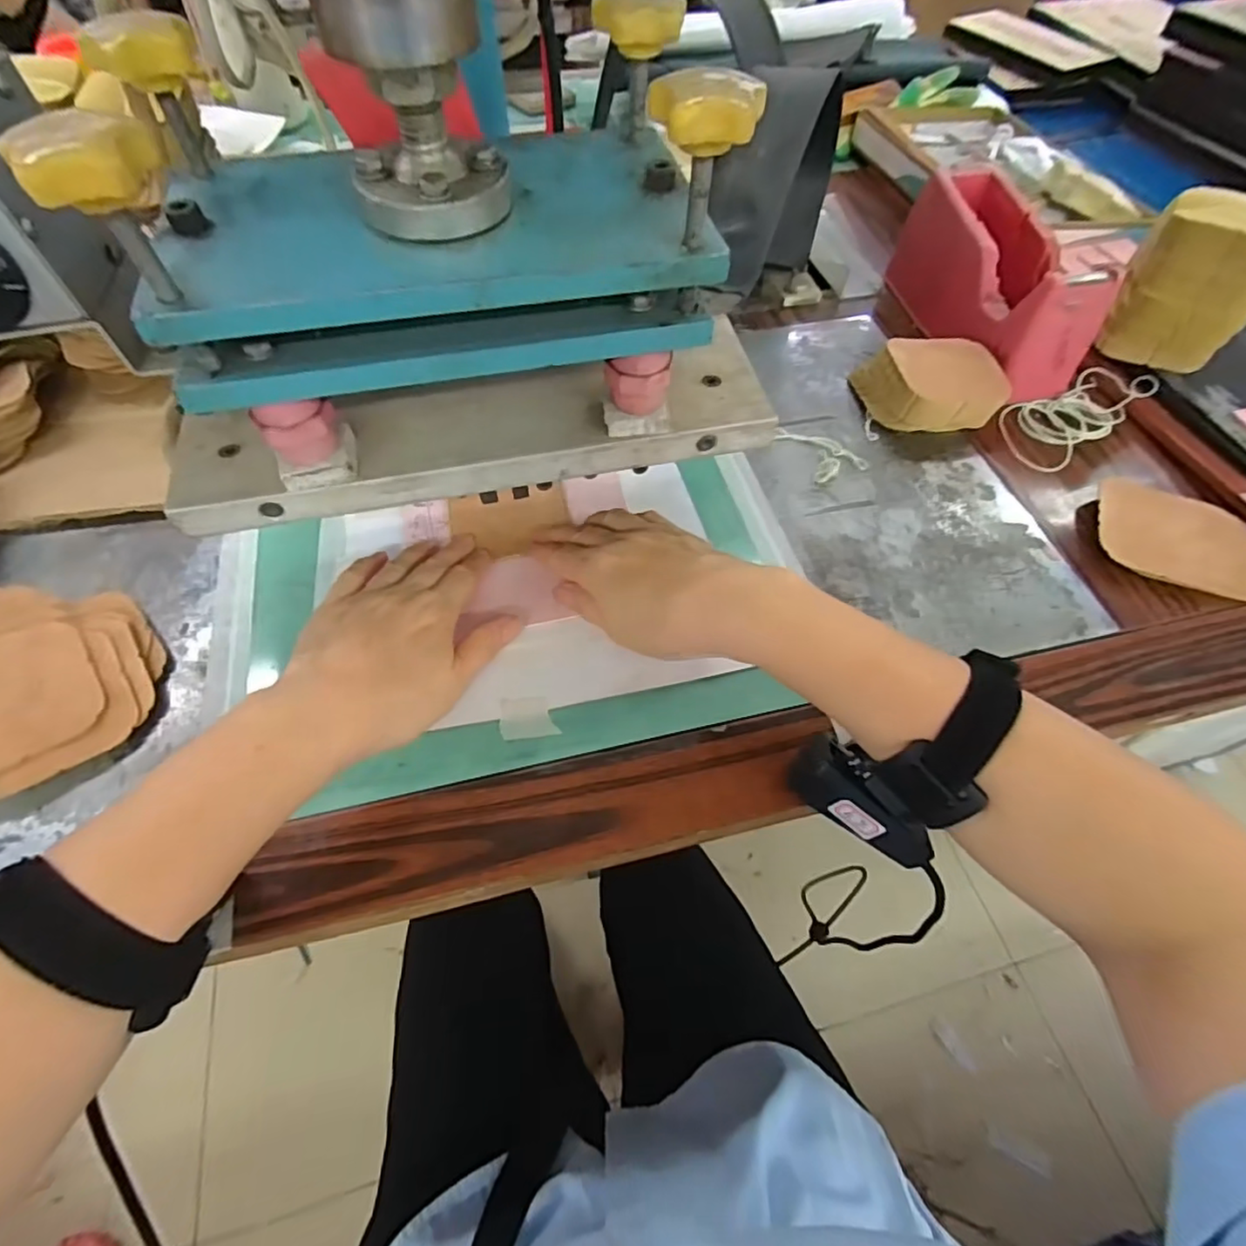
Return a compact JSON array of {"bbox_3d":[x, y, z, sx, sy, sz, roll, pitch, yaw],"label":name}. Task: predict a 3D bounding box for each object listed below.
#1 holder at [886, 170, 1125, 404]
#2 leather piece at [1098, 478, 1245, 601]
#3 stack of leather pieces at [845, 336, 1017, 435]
[{"bbox_3d":[0.302,-0.285,0.504,0.074,0.085,0.199,-9,58,-6],"label":"holder"},{"bbox_3d":[0.369,-0.055,0.400,0.104,0.018,0.070,14,59,8],"label":"leather piece"},{"bbox_3d":[0.237,-0.186,0.477,0.093,0.035,0.080,-10,58,-7],"label":"stack of leather pieces"}]

